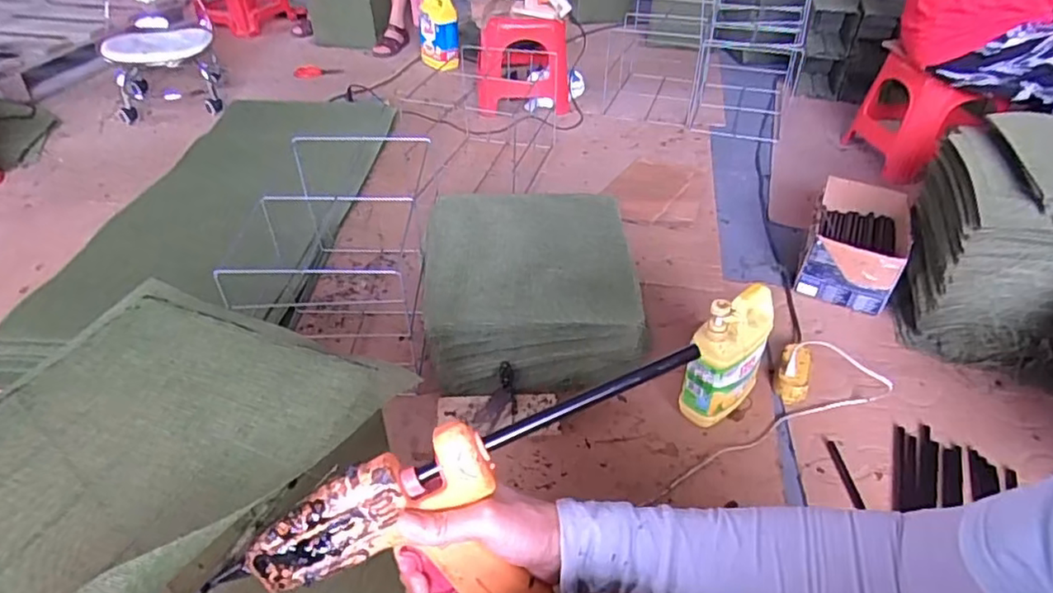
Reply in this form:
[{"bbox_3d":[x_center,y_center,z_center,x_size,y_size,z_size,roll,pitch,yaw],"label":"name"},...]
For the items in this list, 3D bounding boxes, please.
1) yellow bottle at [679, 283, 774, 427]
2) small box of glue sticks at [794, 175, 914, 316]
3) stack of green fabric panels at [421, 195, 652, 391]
[{"bbox_3d":[0.316,0.095,0.972,0.076,0.239,0.140,32,48,32],"label":"yellow bottle"},{"bbox_3d":[0.700,-0.121,1.308,0.188,0.139,0.308,19,42,20],"label":"small box of glue sticks"},{"bbox_3d":[0.004,-0.011,1.092,0.351,0.209,0.306,-3,39,-6],"label":"stack of green fabric panels"}]

